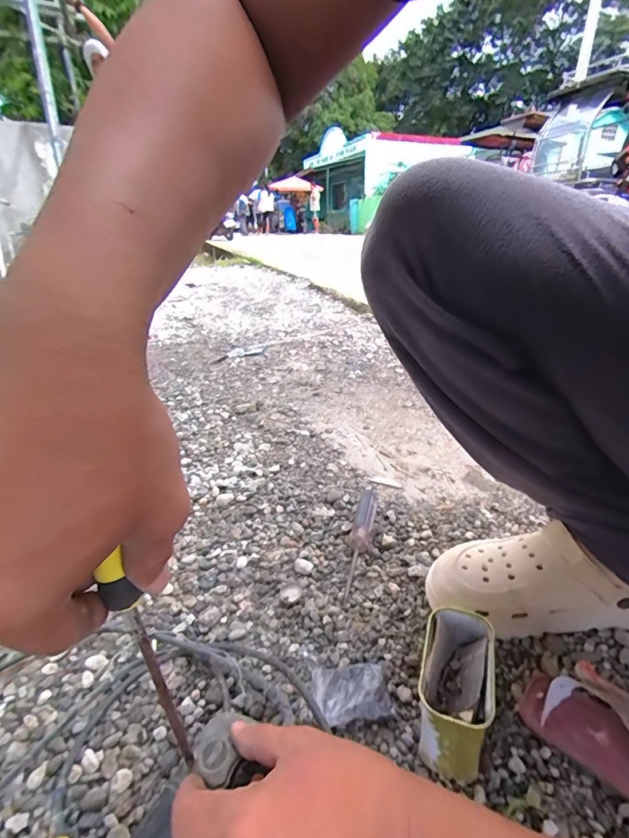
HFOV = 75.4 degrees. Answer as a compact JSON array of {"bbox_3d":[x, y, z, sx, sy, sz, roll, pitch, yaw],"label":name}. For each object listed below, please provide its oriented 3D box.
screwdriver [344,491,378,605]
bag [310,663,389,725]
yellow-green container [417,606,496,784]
[{"bbox_3d":[0.063,0.165,0.564,0.031,0.033,0.185,4,26,13],"label":"screwdriver"},{"bbox_3d":[0.034,0.263,0.391,0.067,0.016,0.052,-6,25,-7],"label":"bag"},{"bbox_3d":[0.122,0.234,0.356,0.055,0.079,0.105,8,27,20],"label":"yellow-green container"}]

